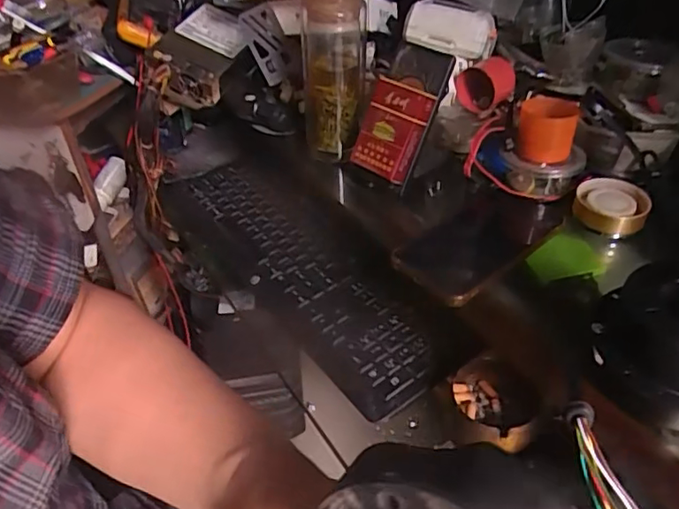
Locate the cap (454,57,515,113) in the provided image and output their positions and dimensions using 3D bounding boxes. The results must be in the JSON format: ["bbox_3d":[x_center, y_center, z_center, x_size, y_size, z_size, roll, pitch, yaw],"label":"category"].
[{"bbox_3d":[0.145,-0.168,0.567,0.052,0.044,0.030,21,46,24],"label":"cap"}]

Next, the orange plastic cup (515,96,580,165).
[{"bbox_3d":[0.197,-0.119,0.545,0.052,0.045,0.048,-1,41,1],"label":"orange plastic cup"}]

